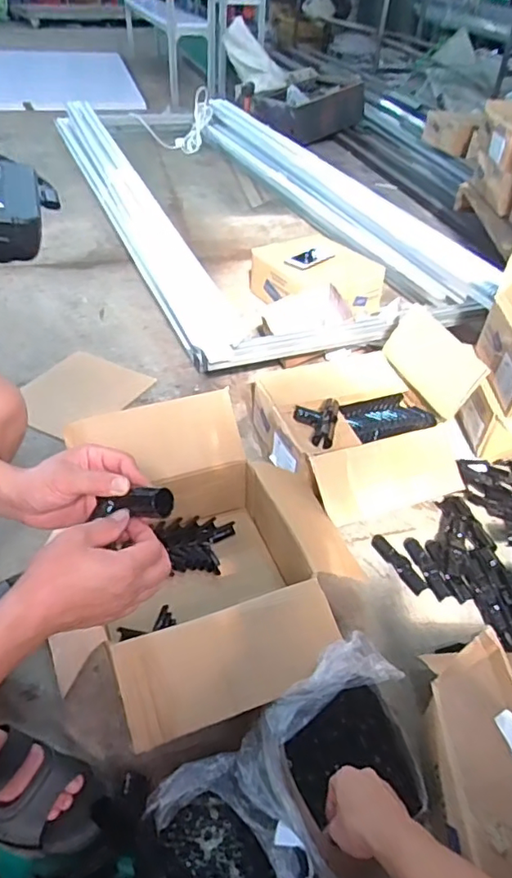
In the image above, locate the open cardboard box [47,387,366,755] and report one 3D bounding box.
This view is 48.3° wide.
[{"bbox_3d":[-0.086,0.185,0.906,0.477,0.208,0.502,-11,42,-16],"label":"open cardboard box"}]

